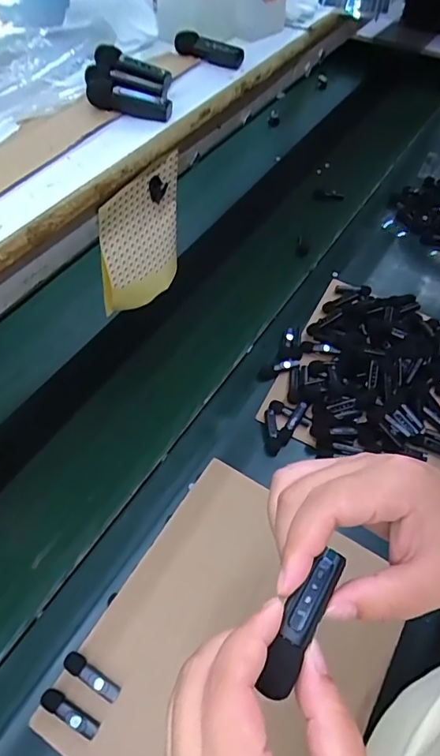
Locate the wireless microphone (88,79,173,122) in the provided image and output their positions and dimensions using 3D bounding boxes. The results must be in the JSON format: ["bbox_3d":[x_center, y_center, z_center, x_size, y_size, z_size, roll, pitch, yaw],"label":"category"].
[{"bbox_3d":[-0.070,-0.211,0.368,0.066,0.018,0.012,15,55,10],"label":"wireless microphone"}]

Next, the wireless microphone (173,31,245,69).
[{"bbox_3d":[-0.011,-0.297,0.435,0.070,0.015,0.023,31,59,20],"label":"wireless microphone"}]

